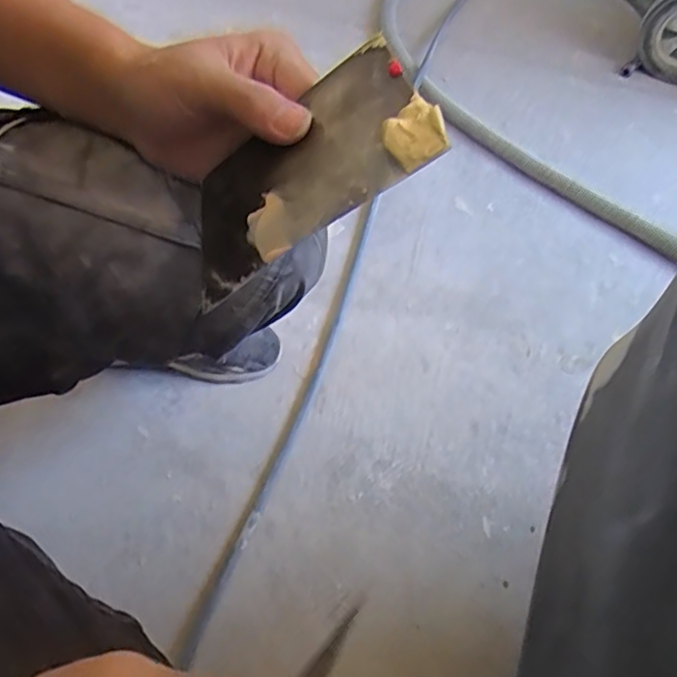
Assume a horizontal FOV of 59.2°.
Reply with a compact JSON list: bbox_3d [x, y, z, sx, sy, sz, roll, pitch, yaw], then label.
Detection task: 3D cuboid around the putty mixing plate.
[{"bbox_3d":[-0.019,-0.075,0.264,0.122,0.007,0.071,-31,62,19],"label":"putty mixing plate"}]

